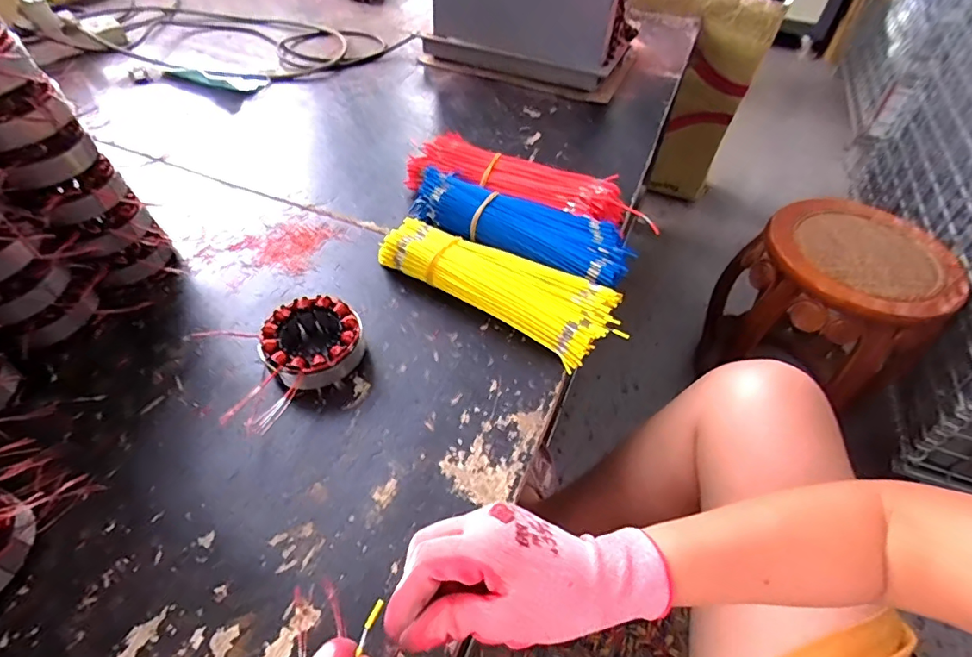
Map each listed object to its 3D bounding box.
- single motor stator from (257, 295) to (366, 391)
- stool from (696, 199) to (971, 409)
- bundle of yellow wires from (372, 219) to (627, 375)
[{"bbox_3d":[-0.157,0.015,0.468,0.085,0.036,0.086,-1,50,-5],"label":"single motor stator"},{"bbox_3d":[0.662,-0.001,1.059,0.328,0.419,0.287,9,49,3],"label":"stool"},{"bbox_3d":[0.019,-0.047,0.526,0.254,0.044,0.094,29,54,20],"label":"bundle of yellow wires"}]

